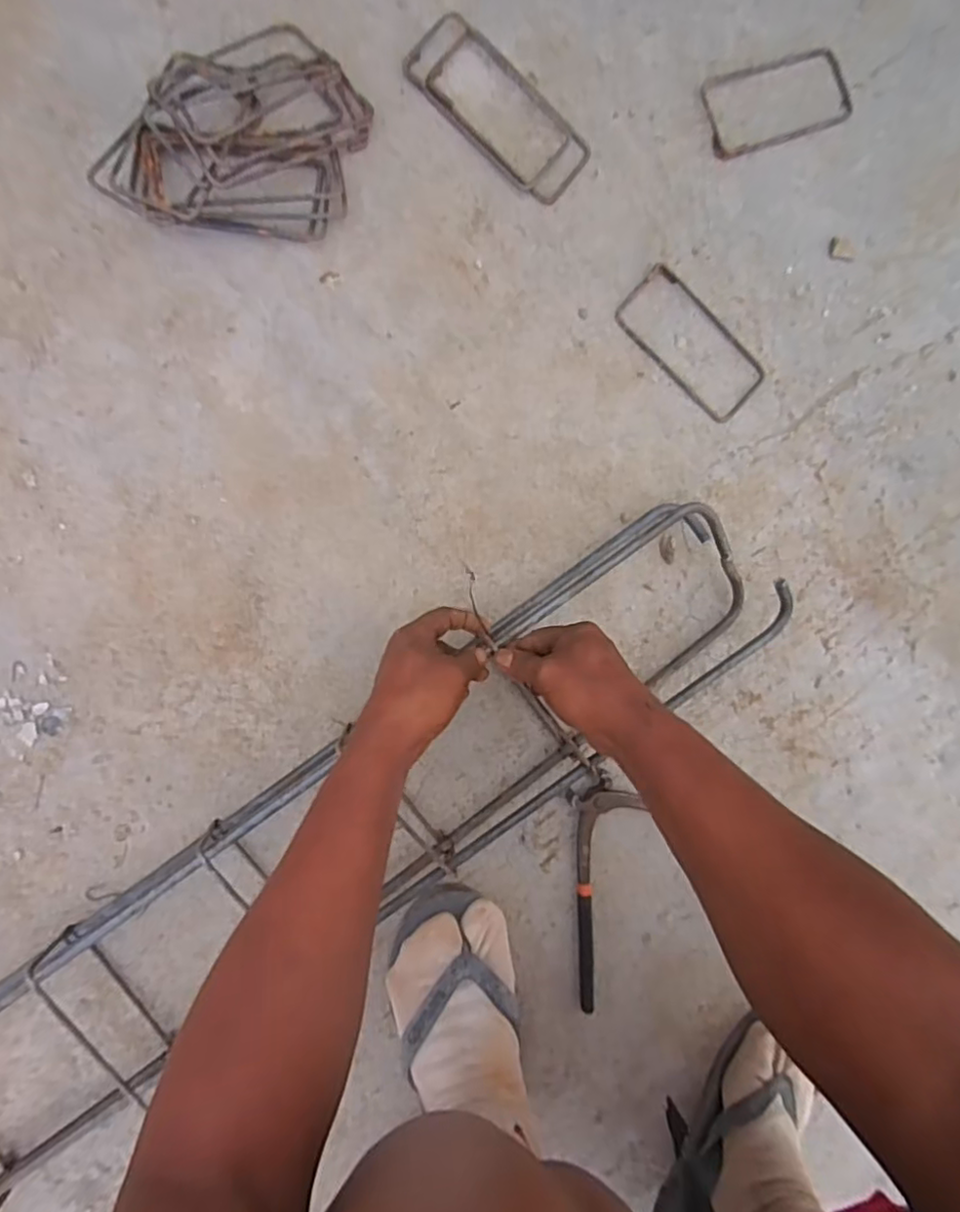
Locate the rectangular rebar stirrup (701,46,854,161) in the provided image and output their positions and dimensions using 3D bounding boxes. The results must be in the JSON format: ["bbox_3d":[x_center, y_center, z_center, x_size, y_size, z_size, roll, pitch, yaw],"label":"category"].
[{"bbox_3d":[0.277,-0.470,0.580,0.147,0.004,0.070,-22,95,-8],"label":"rectangular rebar stirrup"}]

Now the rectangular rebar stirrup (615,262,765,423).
[{"bbox_3d":[0.196,-0.242,0.573,0.145,0.004,0.074,42,85,-7],"label":"rectangular rebar stirrup"}]

